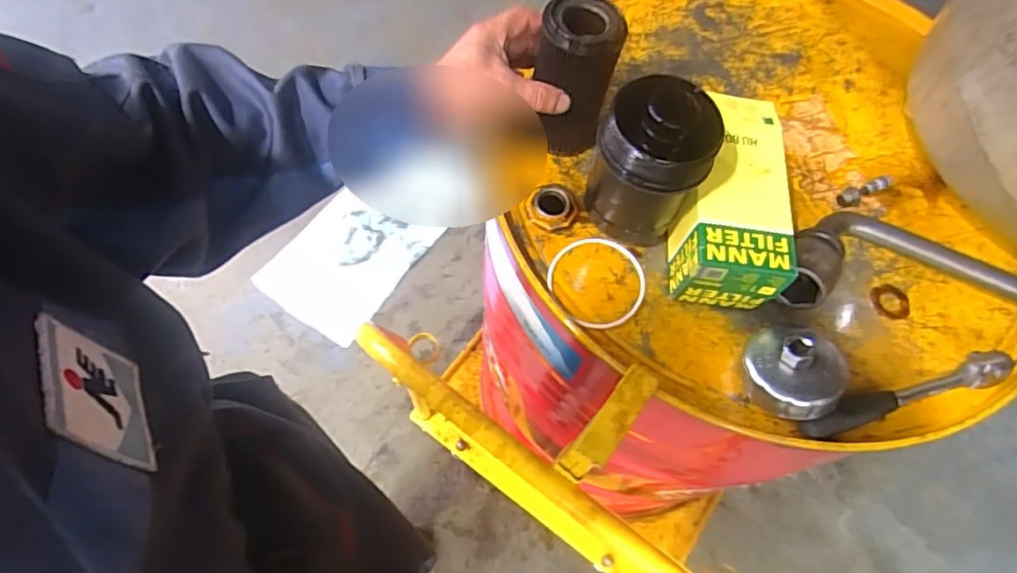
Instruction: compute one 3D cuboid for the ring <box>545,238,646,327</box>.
[{"bbox_3d":[0.078,-0.003,0.530,0.087,0.009,0.089,4,62,-7],"label":"ring"}]

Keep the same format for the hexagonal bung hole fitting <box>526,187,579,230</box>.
[{"bbox_3d":[0.041,-0.074,0.561,0.046,0.017,0.041,-9,66,-6],"label":"hexagonal bung hole fitting"}]

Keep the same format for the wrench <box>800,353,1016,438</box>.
[{"bbox_3d":[0.327,0.090,0.489,0.194,0.022,0.028,-16,67,-9],"label":"wrench"}]

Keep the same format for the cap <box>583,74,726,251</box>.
[{"bbox_3d":[0.113,-0.097,0.499,0.082,0.162,0.077,1,66,-2],"label":"cap"}]

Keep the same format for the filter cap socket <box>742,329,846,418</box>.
[{"bbox_3d":[0.229,0.071,0.484,0.067,0.058,0.069,1,66,-2],"label":"filter cap socket"}]

